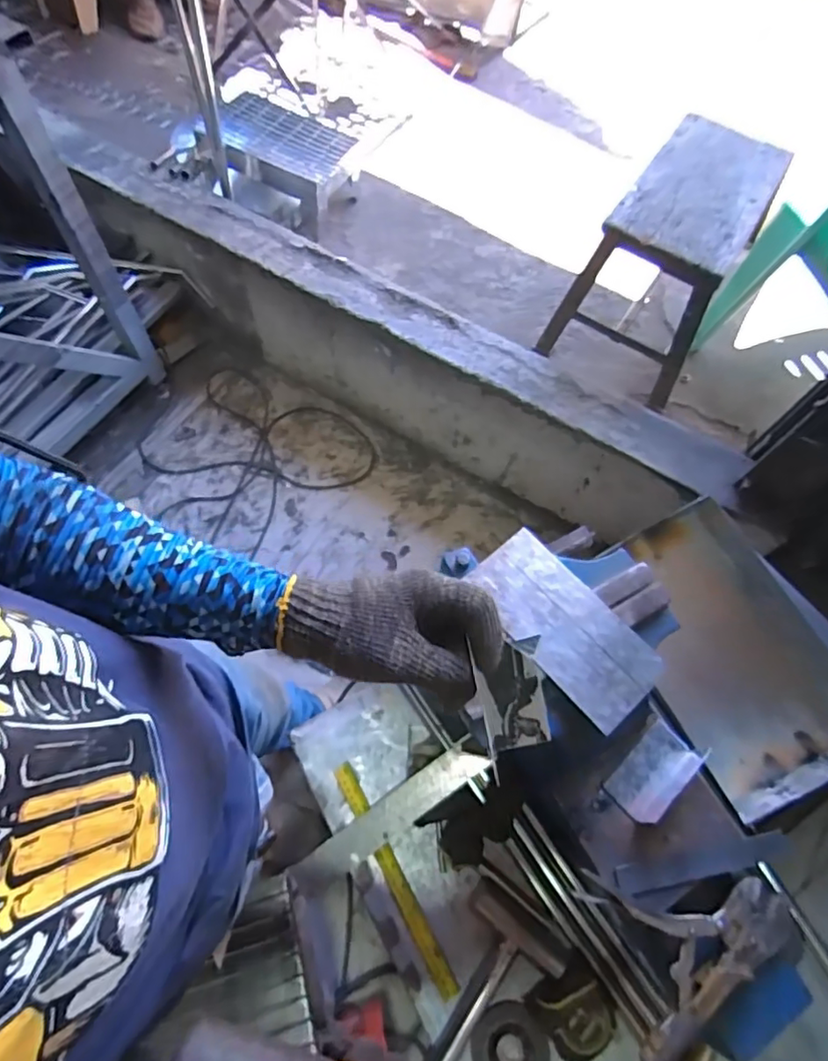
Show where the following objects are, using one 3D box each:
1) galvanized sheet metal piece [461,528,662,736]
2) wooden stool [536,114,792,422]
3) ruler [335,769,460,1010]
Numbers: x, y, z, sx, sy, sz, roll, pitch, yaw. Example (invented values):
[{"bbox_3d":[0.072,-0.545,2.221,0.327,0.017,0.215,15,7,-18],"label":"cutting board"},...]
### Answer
[{"bbox_3d":[0.155,0.096,0.596,0.101,0.007,0.202,-38,73,-19],"label":"galvanized sheet metal piece"},{"bbox_3d":[0.578,-0.592,1.306,0.323,0.397,0.439,36,70,11],"label":"wooden stool"},{"bbox_3d":[-0.026,0.431,0.721,0.022,0.006,0.284,-24,69,-20],"label":"ruler"}]

